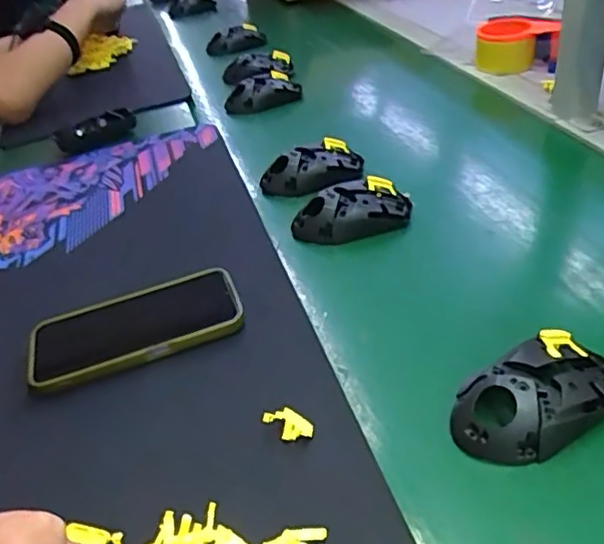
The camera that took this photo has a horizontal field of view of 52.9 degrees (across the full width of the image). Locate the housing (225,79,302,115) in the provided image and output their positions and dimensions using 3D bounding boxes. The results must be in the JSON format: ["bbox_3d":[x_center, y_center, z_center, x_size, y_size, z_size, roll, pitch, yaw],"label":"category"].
[{"bbox_3d":[-0.053,-0.252,0.867,0.110,0.042,0.033,-18,38,-12],"label":"housing"}]

